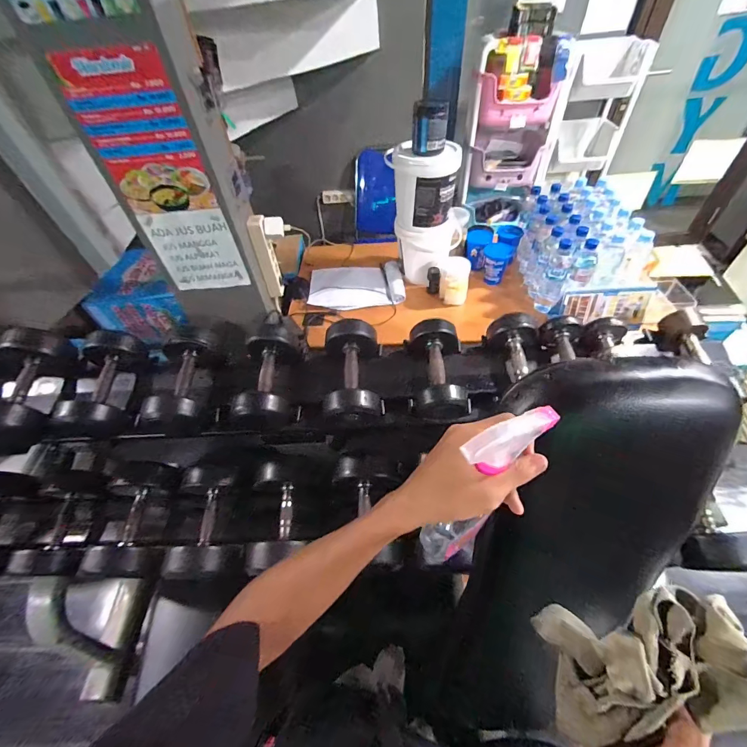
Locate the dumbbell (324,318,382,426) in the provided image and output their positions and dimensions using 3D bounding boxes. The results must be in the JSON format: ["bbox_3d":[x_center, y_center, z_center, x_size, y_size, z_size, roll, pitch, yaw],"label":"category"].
[{"bbox_3d":[-0.051,0.003,0.928,0.127,0.129,0.263,-3,66,2],"label":"dumbbell"}]

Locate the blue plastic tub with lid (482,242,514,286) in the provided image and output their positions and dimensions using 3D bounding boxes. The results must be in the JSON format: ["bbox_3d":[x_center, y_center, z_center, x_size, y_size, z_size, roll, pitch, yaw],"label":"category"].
[{"bbox_3d":[0.425,-0.380,1.259,0.085,0.118,0.093,7,51,10],"label":"blue plastic tub with lid"}]

